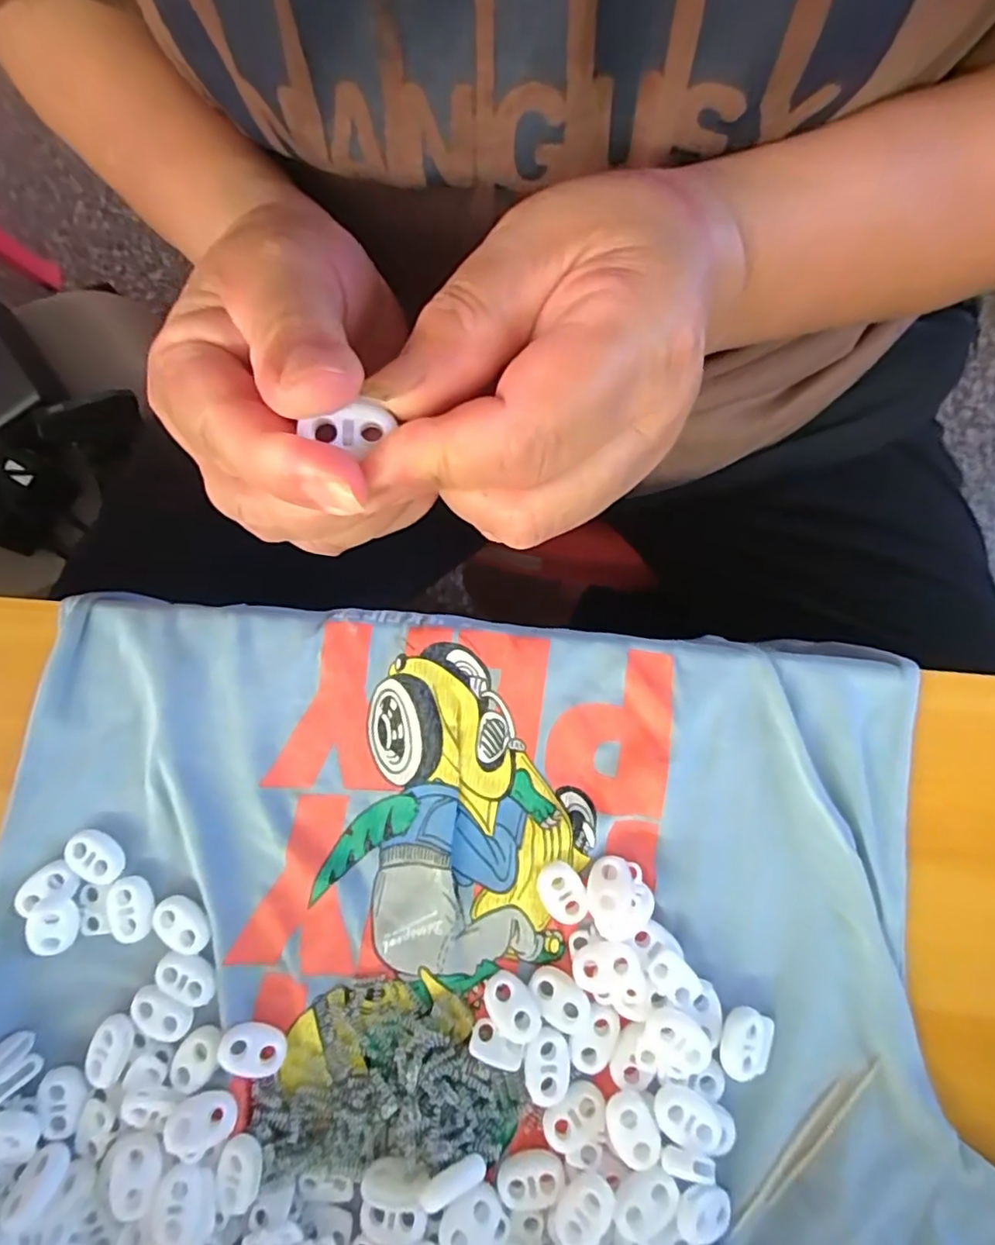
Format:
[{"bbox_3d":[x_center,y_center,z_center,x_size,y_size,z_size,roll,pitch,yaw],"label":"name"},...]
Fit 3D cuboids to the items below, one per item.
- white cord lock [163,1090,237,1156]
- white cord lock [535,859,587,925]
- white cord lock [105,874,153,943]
[{"bbox_3d":[-0.100,0.167,0.199,0.021,0.005,0.015,-24,82,-1],"label":"white cord lock"},{"bbox_3d":[0.023,0.095,0.209,0.015,0.004,0.022,-31,82,-2],"label":"white cord lock"},{"bbox_3d":[-0.132,0.103,0.216,0.015,0.004,0.022,-9,82,1],"label":"white cord lock"}]

